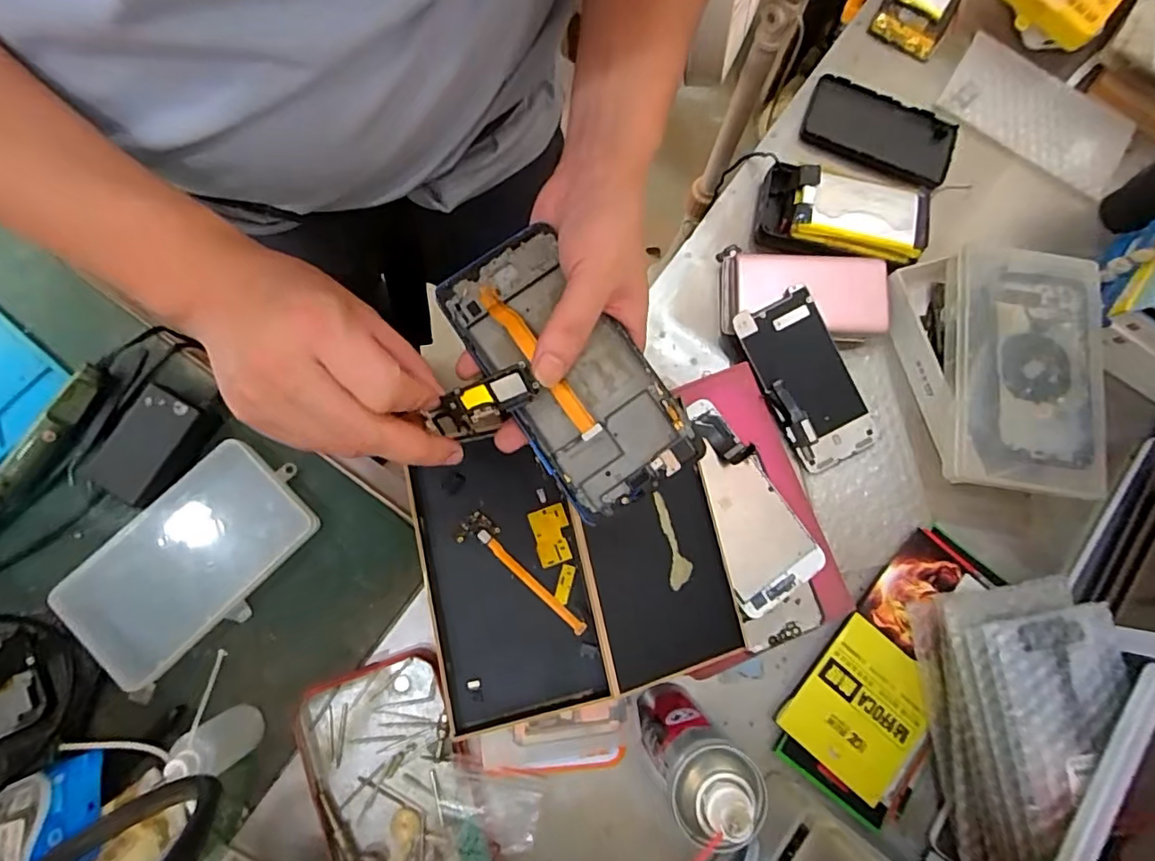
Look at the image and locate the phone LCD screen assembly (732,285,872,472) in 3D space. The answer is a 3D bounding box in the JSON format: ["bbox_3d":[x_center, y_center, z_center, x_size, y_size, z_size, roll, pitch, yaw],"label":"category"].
[{"bbox_3d":[0.185,-0.041,0.454,0.068,0.008,0.137,-27,90,-5],"label":"phone LCD screen assembly"}]

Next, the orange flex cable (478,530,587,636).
[{"bbox_3d":[-0.032,0.103,0.381,0.095,0.004,0.008,43,81,3],"label":"orange flex cable"}]

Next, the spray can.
[{"bbox_3d":[0.067,0.193,0.344,0.045,0.155,0.047,1,81,-4],"label":"spray can"}]

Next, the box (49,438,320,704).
[{"bbox_3d":[-0.300,0.100,0.432,0.104,0.020,0.180,43,81,6],"label":"box"}]

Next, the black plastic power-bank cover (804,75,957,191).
[{"bbox_3d":[0.275,-0.273,0.508,0.134,0.009,0.076,22,80,3],"label":"black plastic power-bank cover"}]

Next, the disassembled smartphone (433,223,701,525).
[{"bbox_3d":[-0.007,-0.032,0.296,0.072,0.012,0.152,-36,86,-7],"label":"disassembled smartphone"}]

